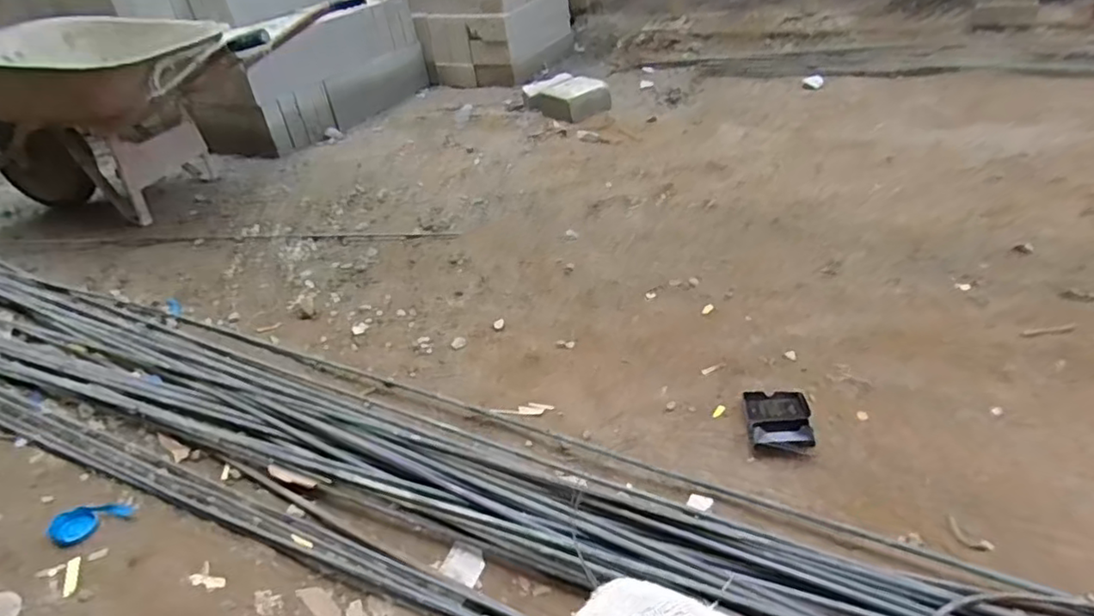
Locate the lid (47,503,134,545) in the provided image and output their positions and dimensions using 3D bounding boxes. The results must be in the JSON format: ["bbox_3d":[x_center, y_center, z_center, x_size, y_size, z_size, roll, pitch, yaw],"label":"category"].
[{"bbox_3d":[-0.677,0.310,0.933,0.060,0.022,0.097,25,46,39],"label":"lid"}]

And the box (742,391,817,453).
[{"bbox_3d":[0.362,0.166,0.986,0.097,0.038,0.142,4,35,12],"label":"box"}]

